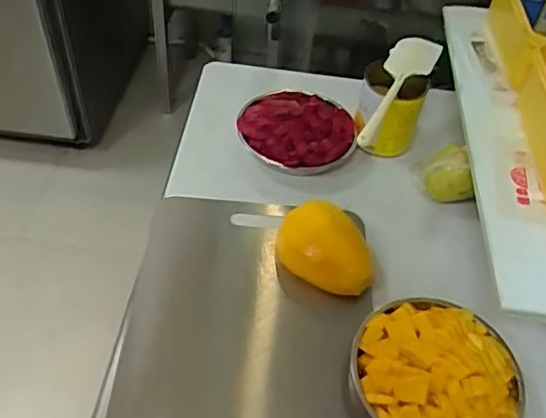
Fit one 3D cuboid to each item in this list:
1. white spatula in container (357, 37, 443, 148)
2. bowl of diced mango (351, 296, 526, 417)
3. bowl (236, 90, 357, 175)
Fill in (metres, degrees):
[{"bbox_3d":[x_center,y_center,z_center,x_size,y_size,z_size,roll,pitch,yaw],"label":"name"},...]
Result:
[{"bbox_3d":[0.178,-0.174,0.826,0.070,0.035,0.299,23,51,14],"label":"white spatula in container"},{"bbox_3d":[0.181,0.178,0.617,0.176,0.067,0.175,3,49,-3],"label":"bowl of diced mango"},{"bbox_3d":[0.036,-0.125,0.873,0.175,0.072,0.163,3,49,-3],"label":"bowl"}]

